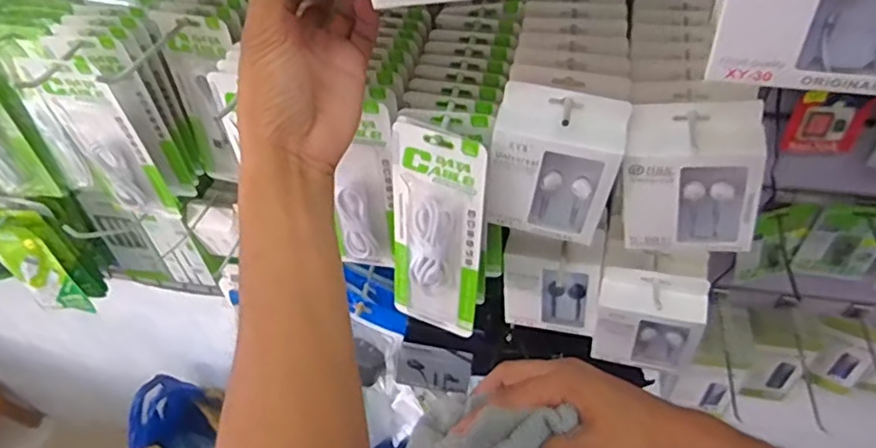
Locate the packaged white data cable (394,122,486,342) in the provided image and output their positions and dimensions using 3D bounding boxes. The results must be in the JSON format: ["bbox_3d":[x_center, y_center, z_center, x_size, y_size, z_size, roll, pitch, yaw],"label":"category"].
[{"bbox_3d":[-0.004,0.014,0.505,0.079,0.195,0.019,18,38,21],"label":"packaged white data cable"}]

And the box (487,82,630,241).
[{"bbox_3d":[0.089,-0.042,0.464,0.089,0.115,0.037,10,50,12],"label":"box"}]

